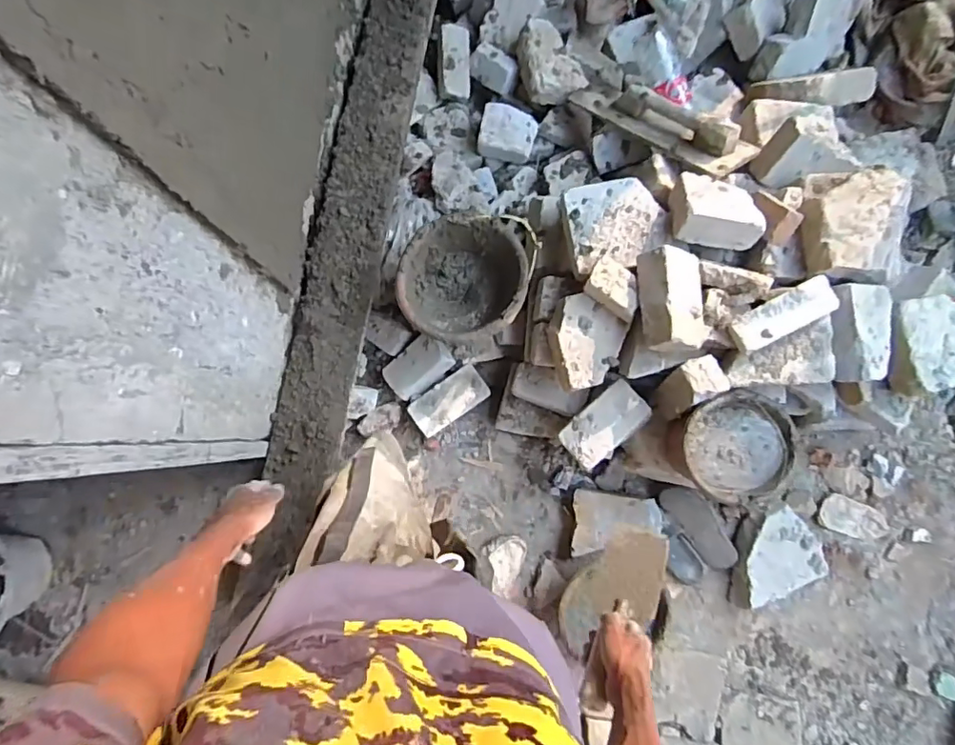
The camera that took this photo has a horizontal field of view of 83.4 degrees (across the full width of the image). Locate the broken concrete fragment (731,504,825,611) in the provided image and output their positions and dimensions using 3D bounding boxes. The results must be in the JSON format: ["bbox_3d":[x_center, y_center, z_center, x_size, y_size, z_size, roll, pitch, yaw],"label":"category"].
[{"bbox_3d":[0.753,0.468,1.375,0.228,0.084,0.218,-16,83,-4],"label":"broken concrete fragment"}]

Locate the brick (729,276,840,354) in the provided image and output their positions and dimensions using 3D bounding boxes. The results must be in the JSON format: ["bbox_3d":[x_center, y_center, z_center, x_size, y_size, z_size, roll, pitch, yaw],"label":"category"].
[{"bbox_3d":[0.604,-0.112,1.058,0.202,0.040,0.075,-28,84,7],"label":"brick"}]

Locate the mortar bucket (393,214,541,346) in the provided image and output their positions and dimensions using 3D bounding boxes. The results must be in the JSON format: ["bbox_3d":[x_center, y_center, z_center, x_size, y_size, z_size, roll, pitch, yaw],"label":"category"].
[{"bbox_3d":[-0.020,-0.206,1.244,0.305,0.168,0.271,-8,83,-3],"label":"mortar bucket"}]

